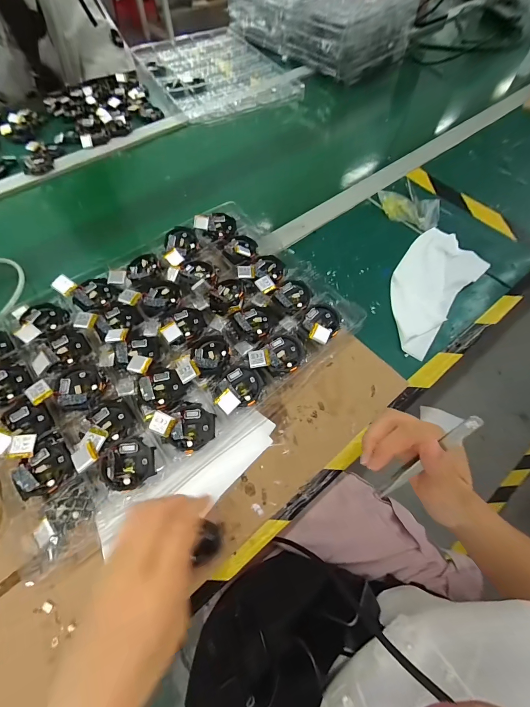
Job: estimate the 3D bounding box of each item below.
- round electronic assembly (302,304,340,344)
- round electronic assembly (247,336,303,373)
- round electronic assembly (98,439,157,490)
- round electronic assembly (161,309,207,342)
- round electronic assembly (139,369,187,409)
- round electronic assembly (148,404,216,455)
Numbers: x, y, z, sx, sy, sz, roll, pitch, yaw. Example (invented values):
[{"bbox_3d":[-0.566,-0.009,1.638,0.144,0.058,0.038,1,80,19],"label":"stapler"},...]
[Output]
[{"bbox_3d":[0.071,-0.037,0.382,0.044,0.014,0.058,9,63,4],"label":"round electronic assembly"},{"bbox_3d":[0.013,0.000,0.363,0.064,0.018,0.045,-8,62,-4],"label":"round electronic assembly"},{"bbox_3d":[-0.138,0.112,0.307,0.052,0.014,0.047,-25,85,-21],"label":"round electronic assembly"},{"bbox_3d":[-0.105,-0.039,0.389,0.055,0.011,0.046,-25,65,-12],"label":"round electronic assembly"},{"bbox_3d":[-0.118,0.040,0.350,0.045,0.013,0.046,0,62,0],"label":"round electronic assembly"},{"bbox_3d":[-0.083,0.076,0.325,0.059,0.019,0.048,30,66,15],"label":"round electronic assembly"}]

